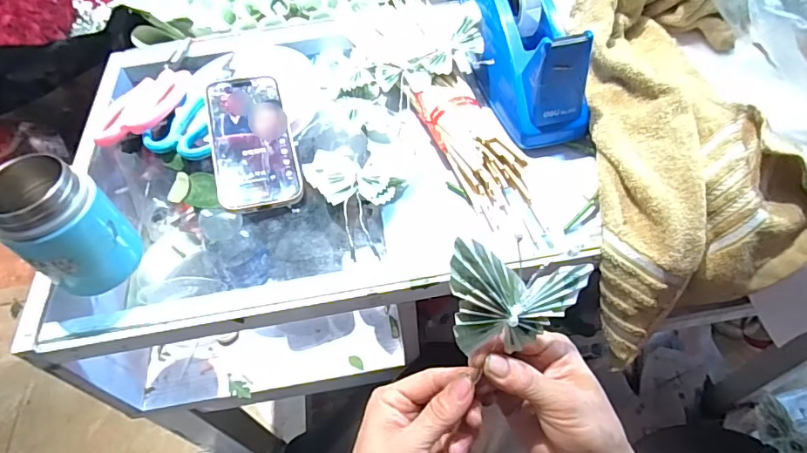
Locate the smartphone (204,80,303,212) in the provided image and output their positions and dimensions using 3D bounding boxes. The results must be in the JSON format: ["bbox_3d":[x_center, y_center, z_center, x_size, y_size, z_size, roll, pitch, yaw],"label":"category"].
[{"bbox_3d":[-0.143,-0.083,0.466,0.072,0.009,0.143,-11,71,-11],"label":"smartphone"}]

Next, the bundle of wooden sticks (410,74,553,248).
[{"bbox_3d":[0.071,-0.067,0.448,0.063,0.040,0.200,-20,55,-10],"label":"bundle of wooden sticks"}]

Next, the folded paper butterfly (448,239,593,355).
[{"bbox_3d":[0.064,0.047,0.288,0.094,0.063,0.008,12,16,-22],"label":"folded paper butterfly"}]

